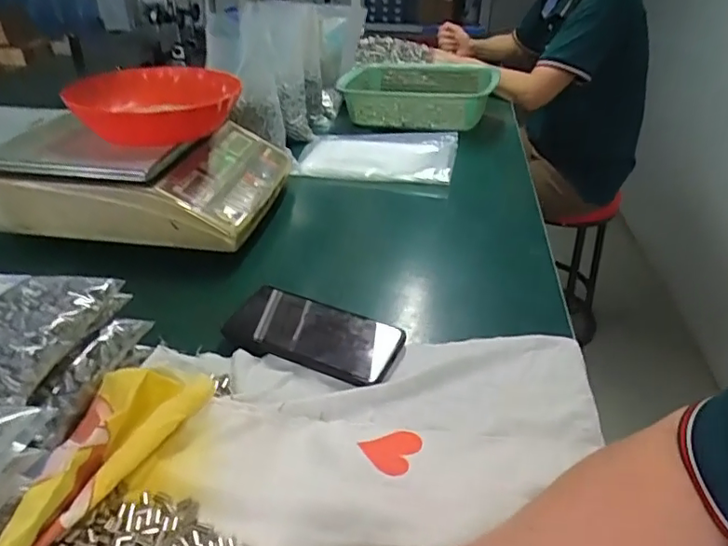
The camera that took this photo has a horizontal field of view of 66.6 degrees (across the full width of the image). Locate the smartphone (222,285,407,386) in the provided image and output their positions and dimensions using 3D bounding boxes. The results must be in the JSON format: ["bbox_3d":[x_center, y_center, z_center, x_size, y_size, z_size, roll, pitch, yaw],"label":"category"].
[{"bbox_3d":[-0.050,0.055,0.519,0.161,0.015,0.081,17,34,20],"label":"smartphone"}]

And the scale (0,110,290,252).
[{"bbox_3d":[-0.287,-0.143,0.745,0.333,0.100,0.274,6,32,3],"label":"scale"}]

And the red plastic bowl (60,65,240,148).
[{"bbox_3d":[-0.265,-0.224,0.743,0.180,0.071,0.180,1,32,-1],"label":"red plastic bowl"}]

